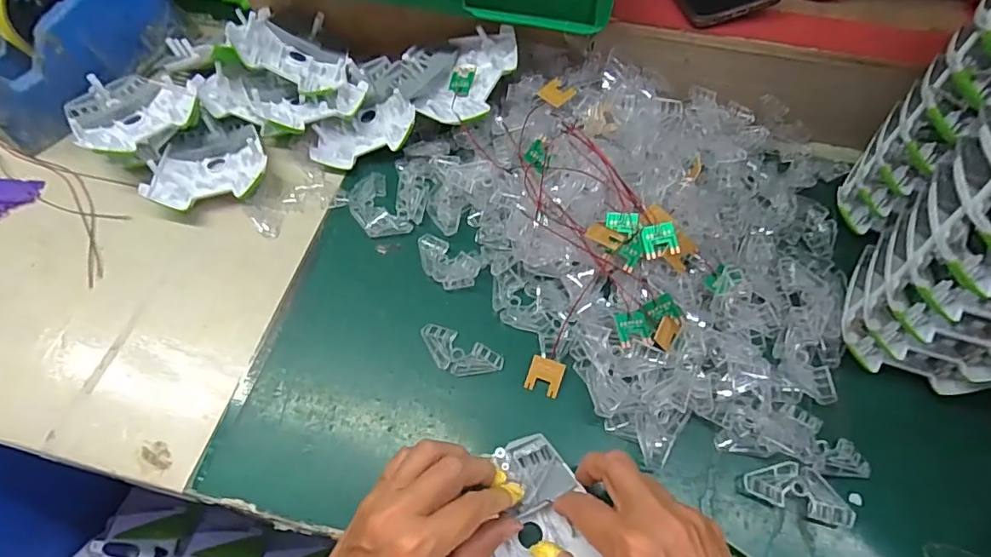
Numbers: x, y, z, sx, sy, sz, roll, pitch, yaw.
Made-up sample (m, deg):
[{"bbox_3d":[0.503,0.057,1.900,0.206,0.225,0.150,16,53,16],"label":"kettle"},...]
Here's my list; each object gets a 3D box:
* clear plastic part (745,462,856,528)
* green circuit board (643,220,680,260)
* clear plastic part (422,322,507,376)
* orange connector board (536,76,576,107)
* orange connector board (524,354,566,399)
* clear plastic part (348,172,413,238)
[{"bbox_3d":[0.202,0.140,0.347,0.063,0.008,0.028,18,63,9],"label":"clear plastic part"},{"bbox_3d":[0.125,-0.029,0.399,0.025,0.004,0.026,-12,78,12],"label":"green circuit board"},{"bbox_3d":[-0.028,0.056,0.396,0.066,0.004,0.030,25,64,12],"label":"clear plastic part"},{"bbox_3d":[0.053,-0.162,0.456,0.025,0.004,0.026,39,68,18],"label":"orange connector board"},{"bbox_3d":[0.037,0.072,0.387,0.025,0.007,0.025,18,67,9],"label":"orange connector board"},{"bbox_3d":[-0.105,-0.062,0.460,0.039,0.012,0.069,-26,65,-14],"label":"clear plastic part"}]

